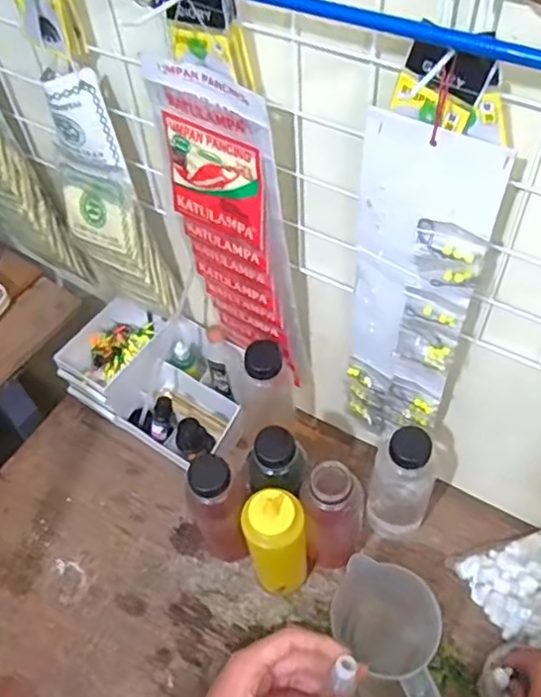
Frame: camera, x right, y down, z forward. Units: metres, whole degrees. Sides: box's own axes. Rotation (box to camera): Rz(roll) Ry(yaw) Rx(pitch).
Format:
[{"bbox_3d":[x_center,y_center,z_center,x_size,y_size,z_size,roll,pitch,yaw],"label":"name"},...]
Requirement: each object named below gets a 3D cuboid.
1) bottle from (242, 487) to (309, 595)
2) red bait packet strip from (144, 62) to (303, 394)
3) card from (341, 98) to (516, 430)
[{"bbox_3d":[0.008,0.202,0.669,0.055,0.186,0.045,-12,55,-4],"label":"bottle"},{"bbox_3d":[-0.032,-0.090,0.607,0.106,0.356,0.020,24,61,22],"label":"red bait packet strip"},{"bbox_3d":[0.115,-0.028,0.558,0.097,0.369,0.024,36,65,26],"label":"card"}]

